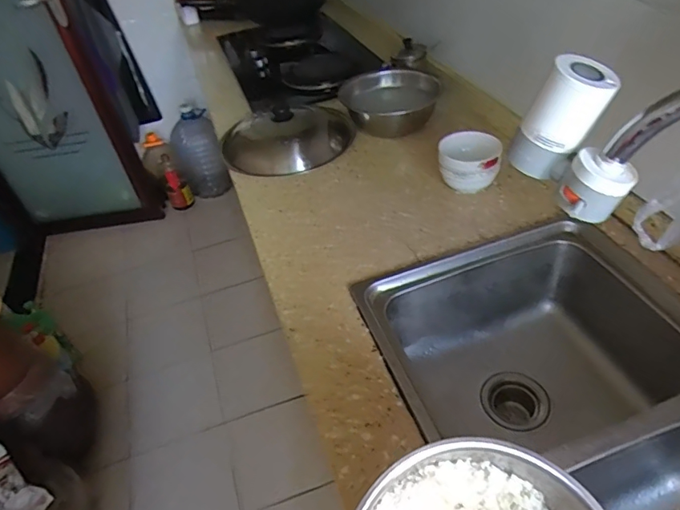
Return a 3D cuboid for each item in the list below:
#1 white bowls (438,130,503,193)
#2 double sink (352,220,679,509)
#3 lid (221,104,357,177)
[{"bbox_3d":[0.254,-0.177,0.962,0.113,0.106,0.107,4,43,14],"label":"white bowls"},{"bbox_3d":[0.353,0.270,0.653,0.453,0.224,0.680,-17,42,-9],"label":"double sink"},{"bbox_3d":[-0.130,-0.310,1.201,0.320,0.075,0.272,-8,42,1],"label":"lid"}]

